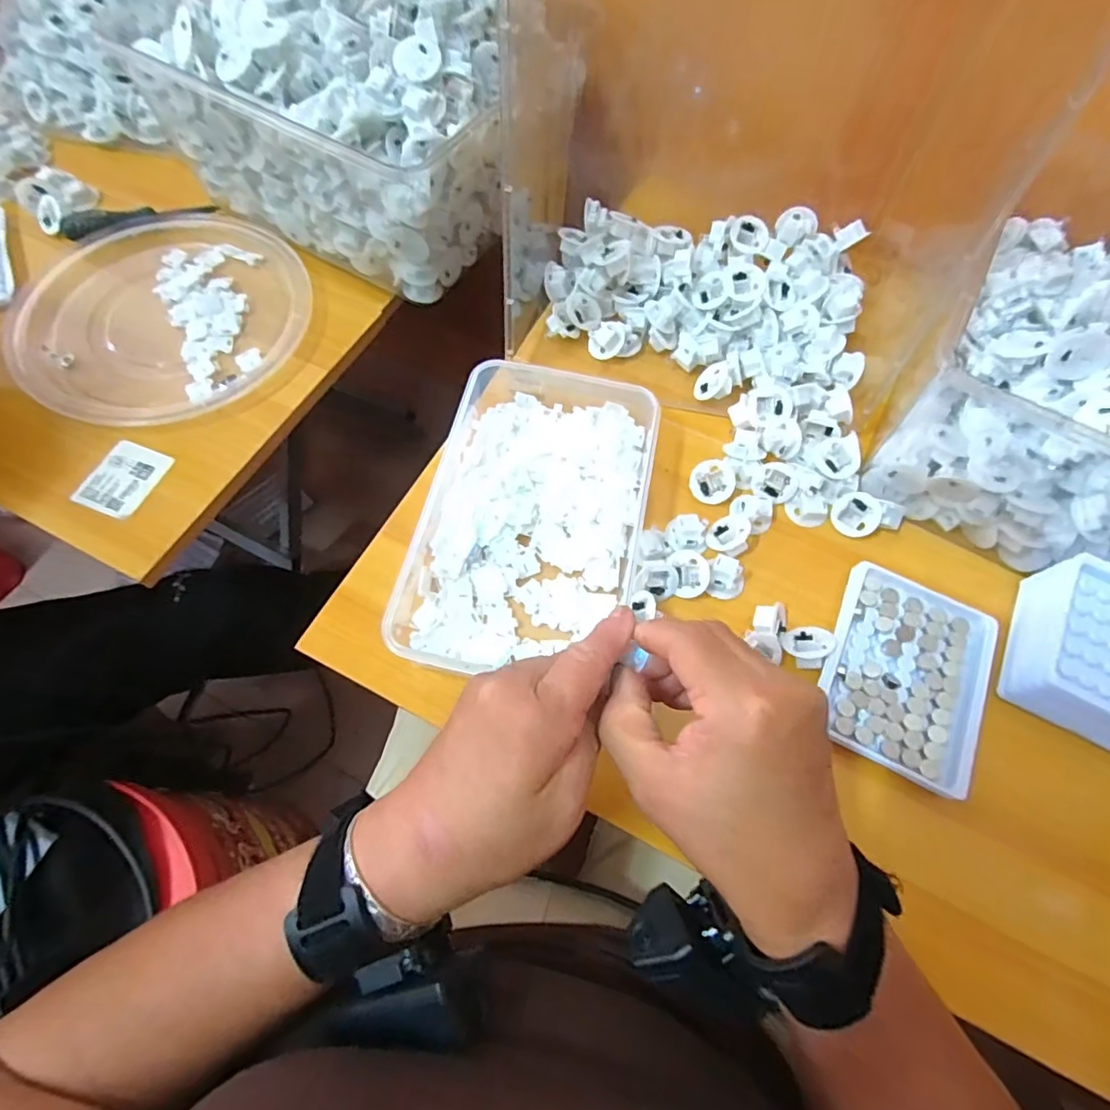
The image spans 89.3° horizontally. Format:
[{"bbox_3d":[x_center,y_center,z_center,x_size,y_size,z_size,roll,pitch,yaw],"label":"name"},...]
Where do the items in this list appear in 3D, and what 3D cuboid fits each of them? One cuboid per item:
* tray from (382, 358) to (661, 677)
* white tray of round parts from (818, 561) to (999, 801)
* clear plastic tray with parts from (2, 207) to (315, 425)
[{"bbox_3d":[-0.013,-0.036,0.397,0.154,0.038,0.247,9,68,4],"label":"tray"},{"bbox_3d":[0.232,0.076,0.370,0.097,0.012,0.130,26,70,10],"label":"white tray of round parts"},{"bbox_3d":[-0.337,-0.211,0.490,0.229,0.034,0.239,-39,73,-15],"label":"clear plastic tray with parts"}]

